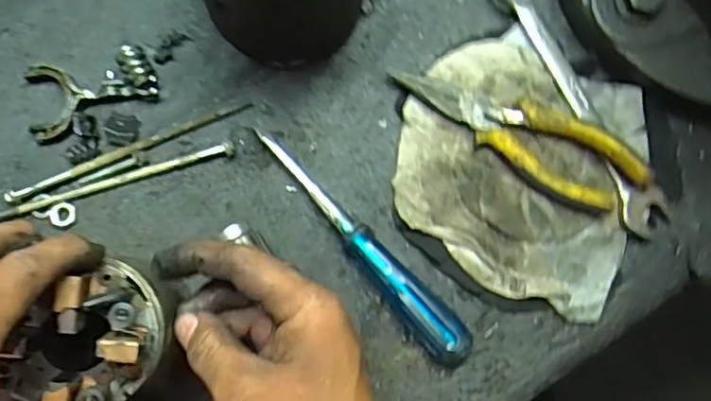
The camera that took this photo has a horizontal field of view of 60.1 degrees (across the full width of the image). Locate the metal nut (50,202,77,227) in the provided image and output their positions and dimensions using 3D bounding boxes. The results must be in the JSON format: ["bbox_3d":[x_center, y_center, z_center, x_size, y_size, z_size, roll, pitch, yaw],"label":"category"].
[{"bbox_3d":[-0.191,0.009,0.401,0.015,0.004,0.015,0,81,-2],"label":"metal nut"}]

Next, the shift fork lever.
[{"bbox_3d":[-0.174,-0.069,0.407,0.082,0.013,0.050,-8,81,-3],"label":"shift fork lever"}]

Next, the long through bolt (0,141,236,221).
[{"bbox_3d":[-0.159,-0.012,0.405,0.161,0.008,0.009,-18,82,-5],"label":"long through bolt"}]

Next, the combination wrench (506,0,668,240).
[{"bbox_3d":[0.154,-0.071,0.416,0.032,0.014,0.204,-24,83,-6],"label":"combination wrench"}]

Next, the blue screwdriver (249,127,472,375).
[{"bbox_3d":[0.005,0.029,0.400,0.027,0.030,0.186,-41,85,-8],"label":"blue screwdriver"}]

